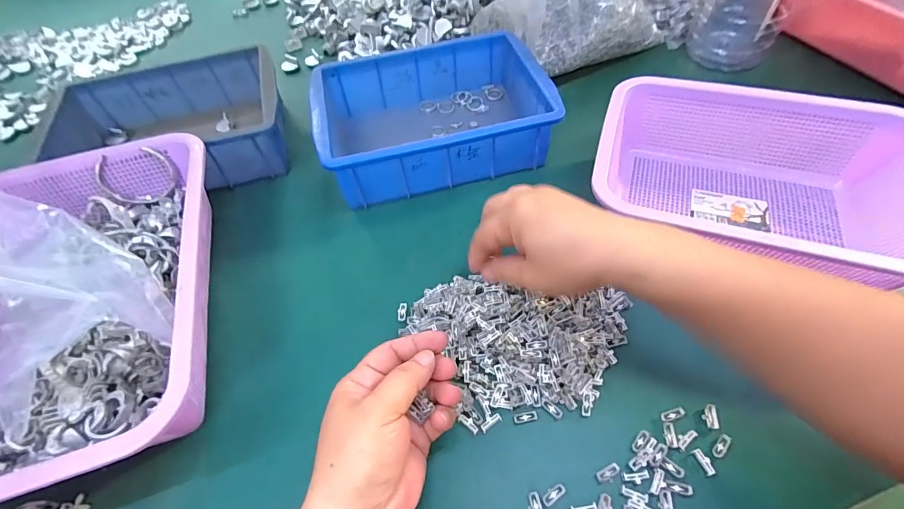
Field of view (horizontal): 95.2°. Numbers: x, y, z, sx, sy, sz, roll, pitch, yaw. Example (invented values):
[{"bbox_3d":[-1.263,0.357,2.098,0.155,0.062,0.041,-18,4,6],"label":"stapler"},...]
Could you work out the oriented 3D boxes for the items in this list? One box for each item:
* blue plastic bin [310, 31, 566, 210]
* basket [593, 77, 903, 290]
[{"bbox_3d":[-0.021,-0.158,0.465,0.233,0.072,0.168,-13,56,-5],"label":"blue plastic bin"},{"bbox_3d":[0.267,-0.067,0.373,0.259,0.077,0.196,17,58,14],"label":"basket"}]

